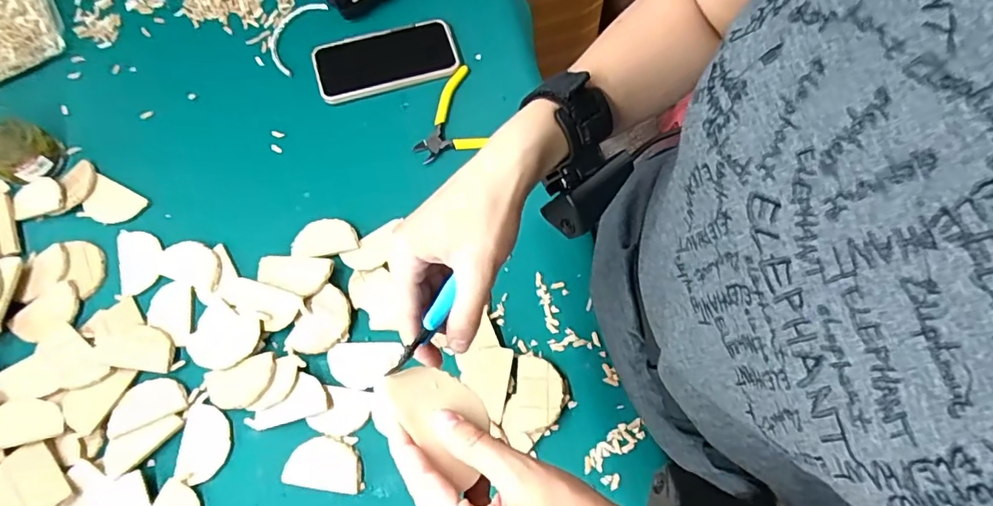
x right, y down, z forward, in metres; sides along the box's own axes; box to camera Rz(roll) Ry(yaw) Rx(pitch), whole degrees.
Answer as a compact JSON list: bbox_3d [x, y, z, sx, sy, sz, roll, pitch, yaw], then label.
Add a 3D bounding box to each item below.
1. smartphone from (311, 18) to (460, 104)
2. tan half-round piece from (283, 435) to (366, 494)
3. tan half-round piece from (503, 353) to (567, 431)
[{"bbox_3d":[-0.130,-0.228,0.616,0.162,0.015,0.079,-16,71,-5],"label":"smartphone"},{"bbox_3d":[-0.153,0.189,0.472,0.069,0.006,0.043,6,71,3],"label":"tan half-round piece"},{"bbox_3d":[0.038,0.132,0.487,0.049,0.013,0.068,14,71,6],"label":"tan half-round piece"}]

